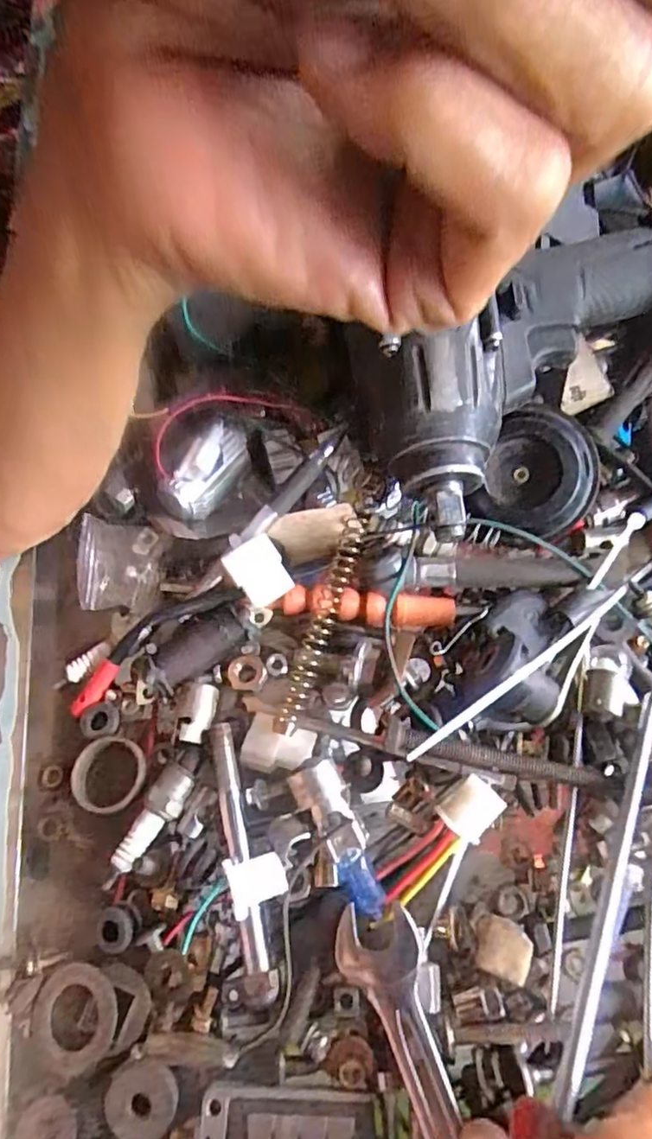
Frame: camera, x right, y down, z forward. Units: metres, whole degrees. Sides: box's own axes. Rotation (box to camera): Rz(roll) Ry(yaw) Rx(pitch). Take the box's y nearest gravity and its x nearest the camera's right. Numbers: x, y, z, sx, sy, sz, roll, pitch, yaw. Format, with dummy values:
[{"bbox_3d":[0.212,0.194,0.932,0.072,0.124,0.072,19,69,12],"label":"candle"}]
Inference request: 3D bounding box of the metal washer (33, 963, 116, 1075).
[{"bbox_3d":[-0.091,0.162,0.222,0.031,0.005,0.033,-1,63,2],"label":"metal washer"}]

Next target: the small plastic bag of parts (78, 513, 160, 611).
[{"bbox_3d":[-0.102,-0.002,0.301,0.036,0.008,0.044,6,66,-7],"label":"small plastic bag of parts"}]

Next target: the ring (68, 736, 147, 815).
[{"bbox_3d":[-0.090,0.085,0.257,0.031,0.006,0.030,-1,63,2],"label":"ring"}]

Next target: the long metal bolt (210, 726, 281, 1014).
[{"bbox_3d":[-0.032,0.109,0.237,0.011,0.012,0.098,-12,63,-3],"label":"long metal bolt"}]

